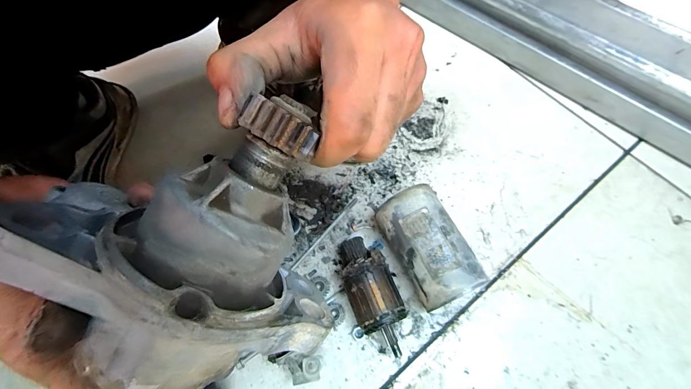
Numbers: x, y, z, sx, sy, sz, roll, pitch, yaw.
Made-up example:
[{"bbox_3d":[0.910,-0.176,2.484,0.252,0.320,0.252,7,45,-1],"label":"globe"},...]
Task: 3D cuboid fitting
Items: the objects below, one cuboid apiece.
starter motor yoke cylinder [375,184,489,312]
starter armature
[{"bbox_3d":[0.075,0.053,0.304,0.055,0.065,0.101,-23,67,-11],"label":"starter motor yoke cylinder"},{"bbox_3d":[0.023,0.092,0.293,0.043,0.049,0.103,-19,65,-10],"label":"starter armature"}]

